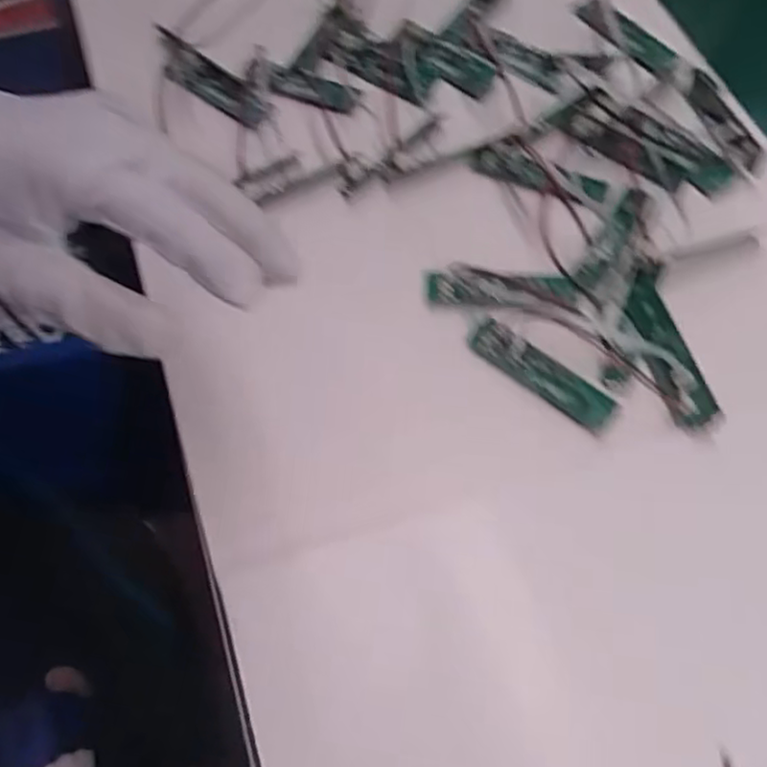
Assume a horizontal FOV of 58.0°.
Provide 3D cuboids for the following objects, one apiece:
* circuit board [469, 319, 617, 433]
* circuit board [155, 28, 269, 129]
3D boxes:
[{"bbox_3d":[0.081,-0.005,0.355,0.080,0.006,0.020,36,73,15],"label":"circuit board"},{"bbox_3d":[-0.114,-0.196,0.447,0.100,0.010,0.028,34,72,15],"label":"circuit board"}]

